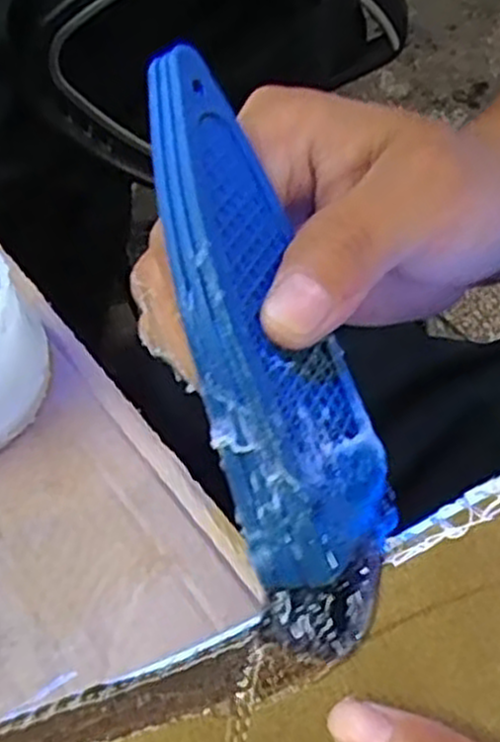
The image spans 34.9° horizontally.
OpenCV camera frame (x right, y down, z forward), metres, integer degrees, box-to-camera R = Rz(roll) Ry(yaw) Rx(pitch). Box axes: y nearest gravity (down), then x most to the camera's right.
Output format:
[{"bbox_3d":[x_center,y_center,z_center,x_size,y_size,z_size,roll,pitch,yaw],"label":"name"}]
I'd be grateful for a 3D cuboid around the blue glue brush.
[{"bbox_3d":[0.005,-0.005,0.181,0.037,0.018,0.132,-17,92,-11],"label":"blue glue brush"}]

